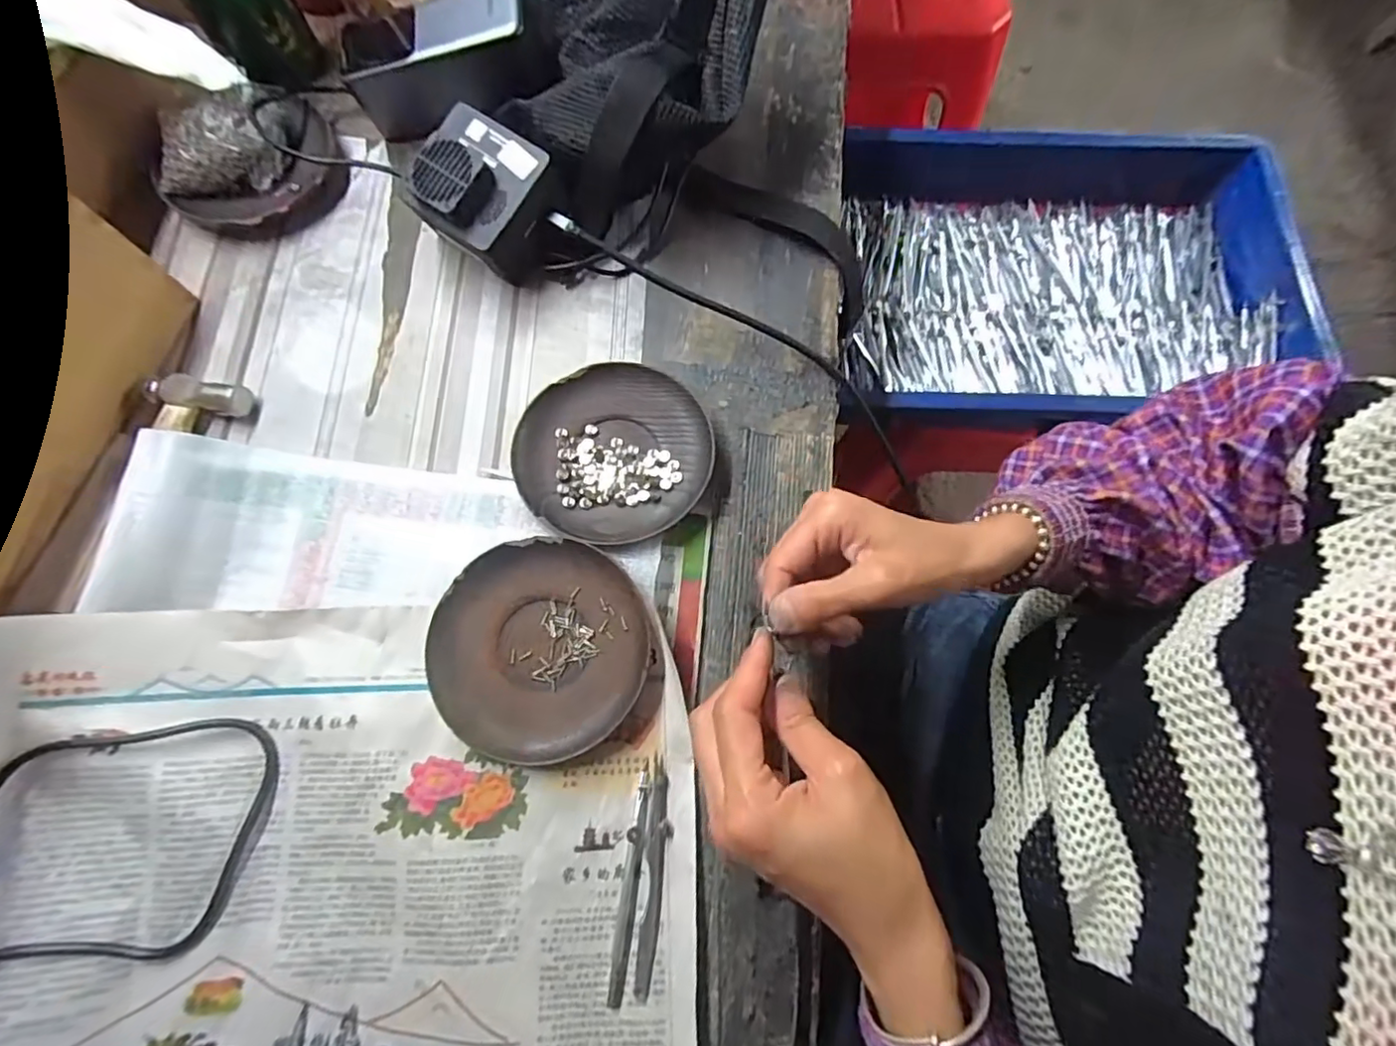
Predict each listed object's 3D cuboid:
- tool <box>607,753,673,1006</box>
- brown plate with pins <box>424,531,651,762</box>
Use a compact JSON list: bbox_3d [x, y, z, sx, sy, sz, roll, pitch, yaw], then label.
[{"bbox_3d":[-0.027,0.179,0.300,0.021,0.005,0.107,6,74,0],"label":"tool"},{"bbox_3d":[-0.086,0.068,0.325,0.113,0.013,0.113,-2,74,-2],"label":"brown plate with pins"}]

